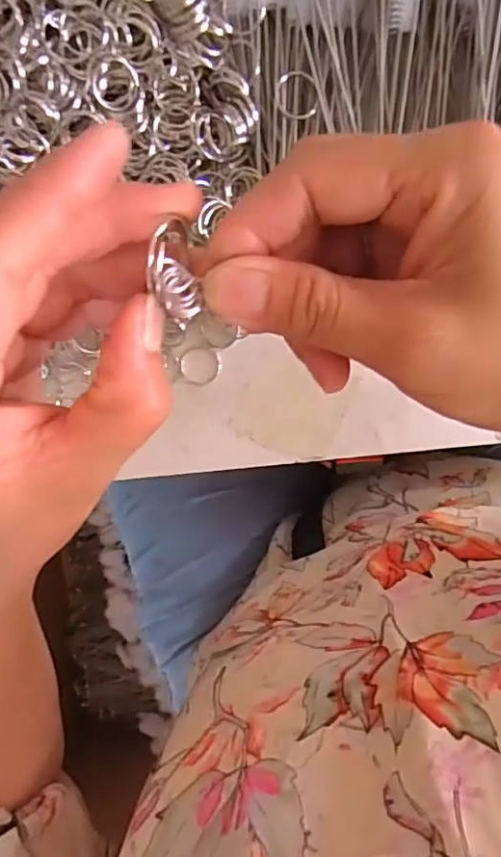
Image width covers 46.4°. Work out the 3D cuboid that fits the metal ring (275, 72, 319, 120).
[{"bbox_3d":[0.026,-0.184,0.324,0.024,0.004,0.023,0,112,0],"label":"metal ring"}]

